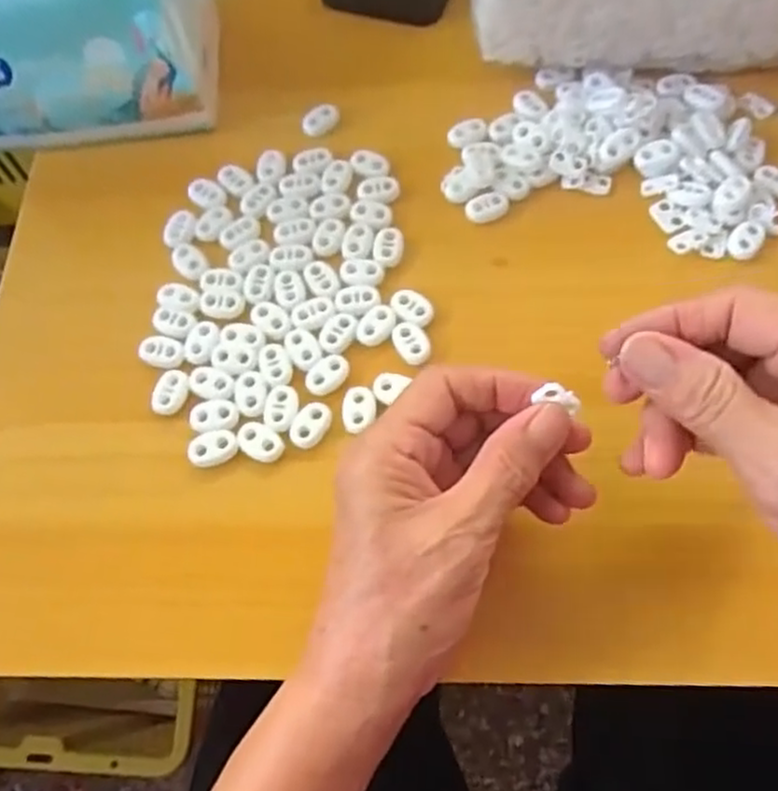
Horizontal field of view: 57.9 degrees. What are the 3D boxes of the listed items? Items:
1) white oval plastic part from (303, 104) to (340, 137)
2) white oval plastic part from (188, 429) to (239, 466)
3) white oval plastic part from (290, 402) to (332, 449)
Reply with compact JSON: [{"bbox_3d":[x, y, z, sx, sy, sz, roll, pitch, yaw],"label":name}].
[{"bbox_3d":[-0.039,-0.156,0.400,0.014,0.007,0.023,32,72,15],"label":"white oval plastic part"},{"bbox_3d":[-0.080,0.023,0.322,0.022,0.005,0.015,-17,67,-5],"label":"white oval plastic part"},{"bbox_3d":[-0.036,0.013,0.324,0.015,0.004,0.022,22,69,12],"label":"white oval plastic part"}]

